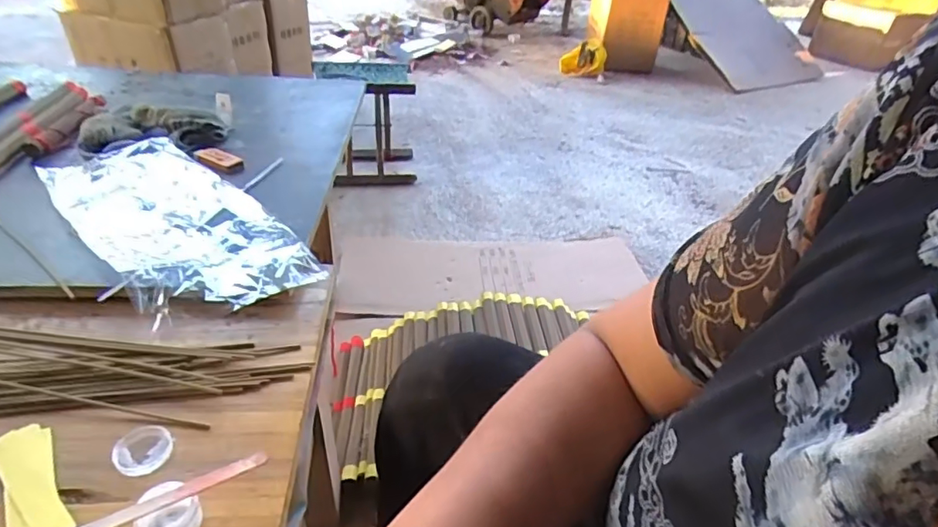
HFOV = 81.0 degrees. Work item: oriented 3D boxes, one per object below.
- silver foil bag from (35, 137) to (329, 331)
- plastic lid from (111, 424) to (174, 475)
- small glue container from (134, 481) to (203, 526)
[{"bbox_3d":[-0.344,-0.057,0.630,0.394,0.034,0.174,31,43,34],"label":"silver foil bag"},{"bbox_3d":[-0.240,0.136,0.404,0.038,0.007,0.039,3,34,-2],"label":"plastic lid"},{"bbox_3d":[-0.192,0.164,0.355,0.034,0.025,0.036,3,34,-2],"label":"small glue container"}]

